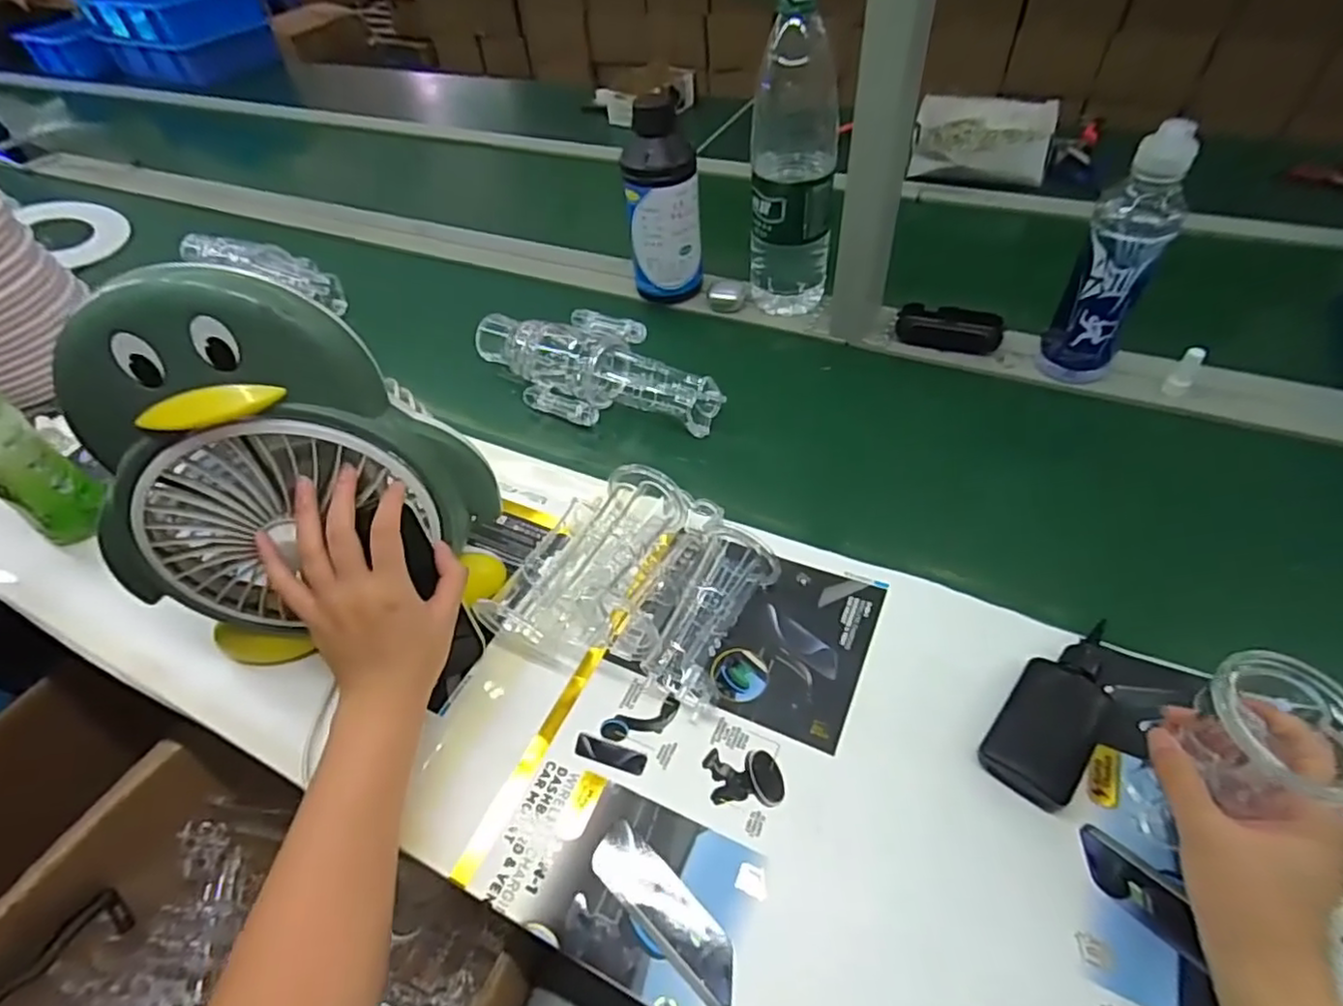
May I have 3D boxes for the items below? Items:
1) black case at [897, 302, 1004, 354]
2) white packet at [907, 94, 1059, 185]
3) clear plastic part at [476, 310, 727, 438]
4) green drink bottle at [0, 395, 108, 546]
[{"bbox_3d":[0.315,-0.199,0.744,0.112,0.029,0.051,8,51,12],"label":"black case"},{"bbox_3d":[0.498,-0.589,1.044,0.205,0.051,0.226,13,52,16],"label":"white packet"},{"bbox_3d":[-0.090,-0.150,0.714,0.298,0.054,0.118,24,56,24],"label":"clear plastic part"},{"bbox_3d":[-0.607,-0.052,0.579,0.071,0.196,0.062,19,54,20],"label":"green drink bottle"}]

